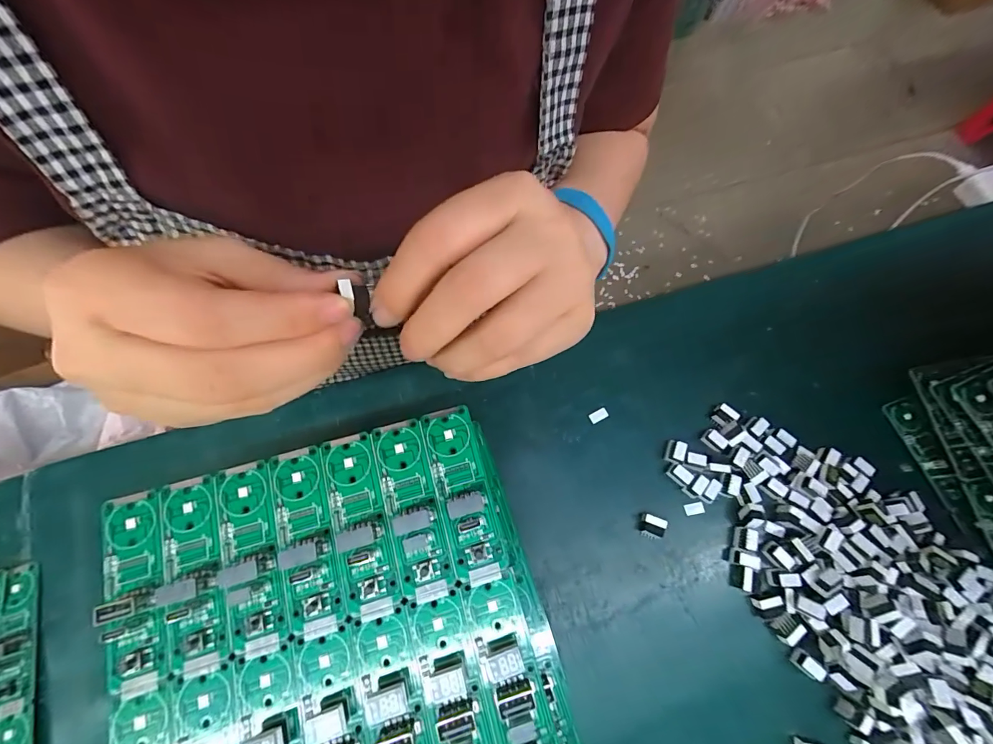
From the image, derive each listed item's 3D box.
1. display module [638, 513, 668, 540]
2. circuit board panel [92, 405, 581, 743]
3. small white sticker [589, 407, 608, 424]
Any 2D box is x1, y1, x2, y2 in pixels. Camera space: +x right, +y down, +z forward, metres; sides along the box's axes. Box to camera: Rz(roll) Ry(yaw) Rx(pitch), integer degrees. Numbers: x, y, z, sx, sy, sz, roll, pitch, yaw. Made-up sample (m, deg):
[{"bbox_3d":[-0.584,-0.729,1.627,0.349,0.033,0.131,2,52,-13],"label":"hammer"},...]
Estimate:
[{"bbox_3d":[0.092,0.091,0.249,0.013,0.010,0.013,19,72,6],"label":"display module"},{"bbox_3d":[-0.063,0.096,0.159,0.155,0.011,0.137,-17,72,-6],"label":"circuit board panel"},{"bbox_3d":[0.066,0.028,0.272,0.012,0.004,0.007,-24,72,-10],"label":"small white sticker"}]

